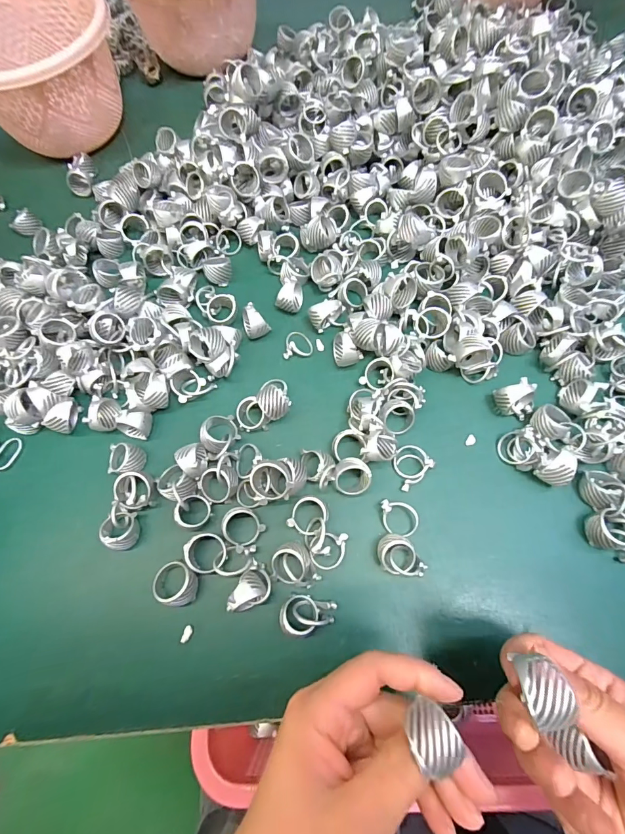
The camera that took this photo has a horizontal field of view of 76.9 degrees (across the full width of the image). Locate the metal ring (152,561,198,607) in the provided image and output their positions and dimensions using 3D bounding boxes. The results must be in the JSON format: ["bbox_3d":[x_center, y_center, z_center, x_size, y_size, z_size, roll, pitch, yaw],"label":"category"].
[{"bbox_3d":[-0.083,0.100,0.239,0.026,0.019,0.023,18,71,8],"label":"metal ring"}]

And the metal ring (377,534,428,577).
[{"bbox_3d":[0.055,0.084,0.239,0.030,0.018,0.022,4,70,4],"label":"metal ring"}]

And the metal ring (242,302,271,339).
[{"bbox_3d":[-0.043,-0.072,0.298,0.018,0.025,0.024,-17,70,-4],"label":"metal ring"}]

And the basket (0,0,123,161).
[{"bbox_3d":[-0.246,-0.313,0.365,0.135,0.093,0.126,-32,72,-9],"label":"basket"}]

